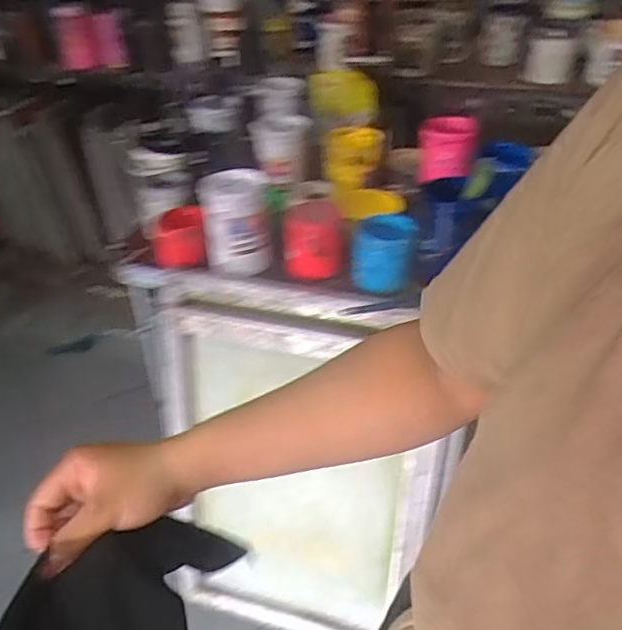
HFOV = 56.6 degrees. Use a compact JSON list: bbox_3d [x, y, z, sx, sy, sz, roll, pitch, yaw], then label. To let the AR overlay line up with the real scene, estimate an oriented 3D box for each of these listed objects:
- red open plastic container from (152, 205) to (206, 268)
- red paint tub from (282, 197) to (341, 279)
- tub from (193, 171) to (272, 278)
[{"bbox_3d":[-0.226,-0.136,0.986,0.086,0.073,0.087,-7,39,-6],"label":"red open plastic container"},{"bbox_3d":[0.003,-0.130,0.968,0.093,0.101,0.093,-1,38,1],"label":"red paint tub"},{"bbox_3d":[-0.124,-0.155,0.941,0.102,0.139,0.104,-1,38,1],"label":"tub"}]

